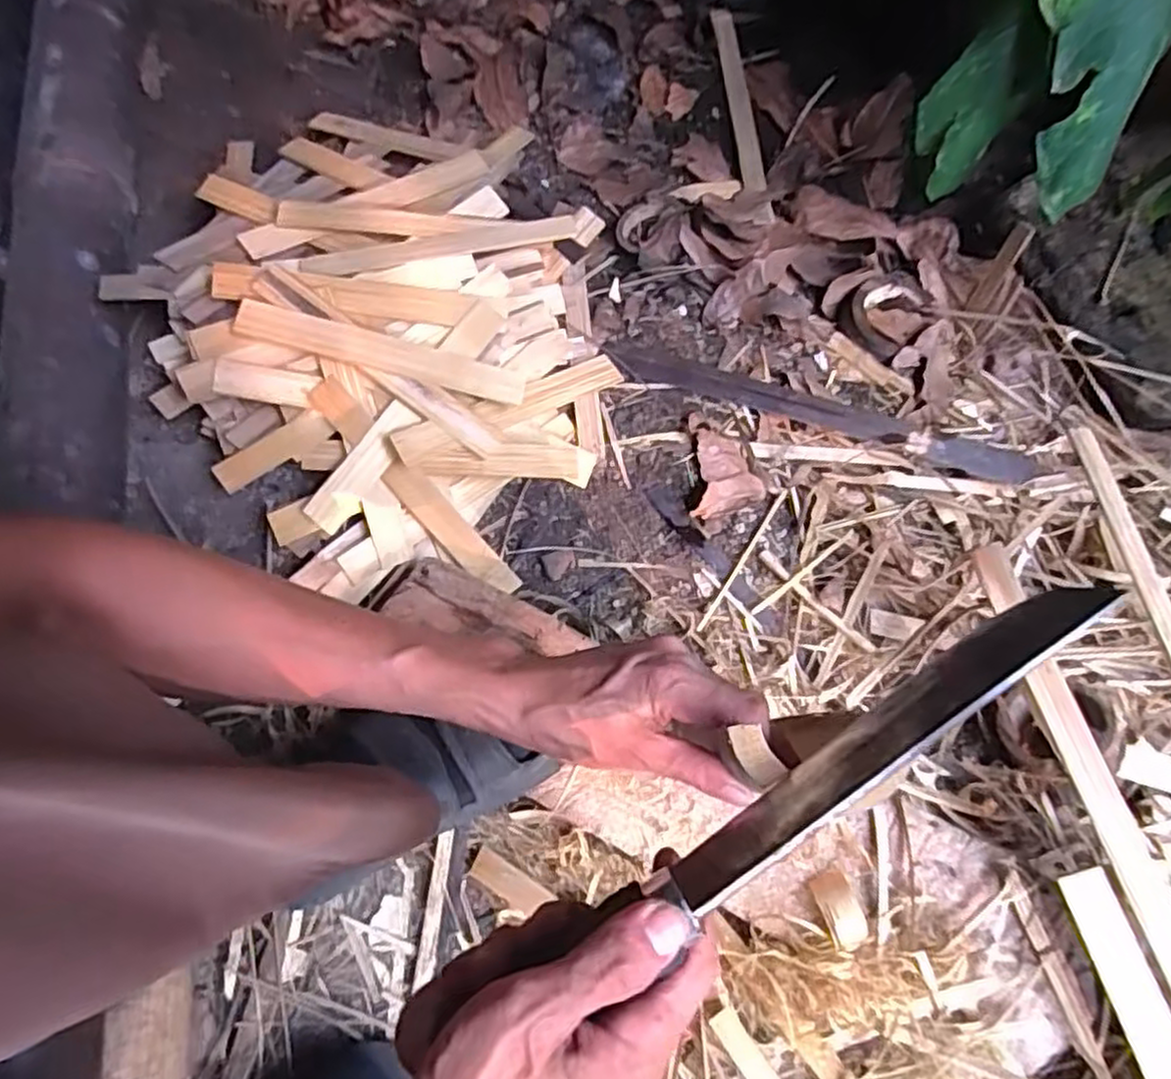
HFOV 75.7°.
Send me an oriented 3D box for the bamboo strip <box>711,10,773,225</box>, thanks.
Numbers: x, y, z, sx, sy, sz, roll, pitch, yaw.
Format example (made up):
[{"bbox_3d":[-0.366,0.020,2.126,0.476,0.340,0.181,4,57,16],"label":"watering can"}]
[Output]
[{"bbox_3d":[0.167,-0.459,0.807,0.026,0.006,0.298,-4,71,-1],"label":"bamboo strip"}]

